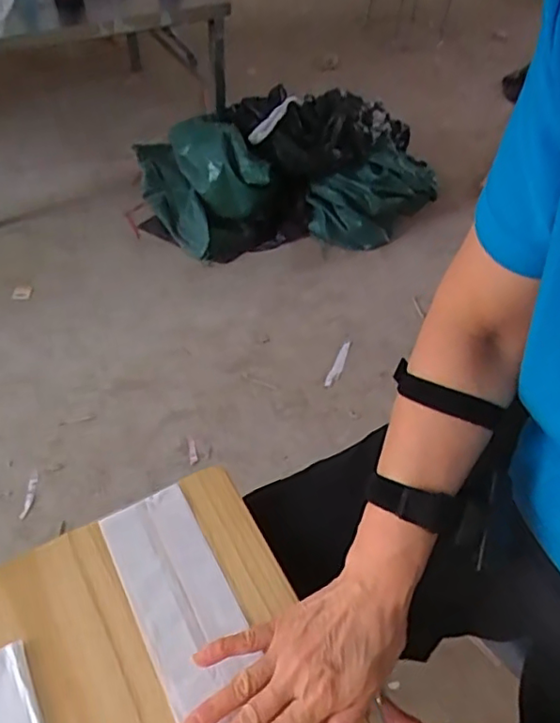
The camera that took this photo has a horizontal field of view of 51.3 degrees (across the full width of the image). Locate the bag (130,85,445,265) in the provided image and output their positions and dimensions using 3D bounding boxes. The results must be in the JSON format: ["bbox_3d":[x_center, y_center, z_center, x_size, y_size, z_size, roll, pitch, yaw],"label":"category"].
[{"bbox_3d":[0.020,-0.483,1.503,0.733,0.268,0.351,-8,50,-11],"label":"bag"}]

